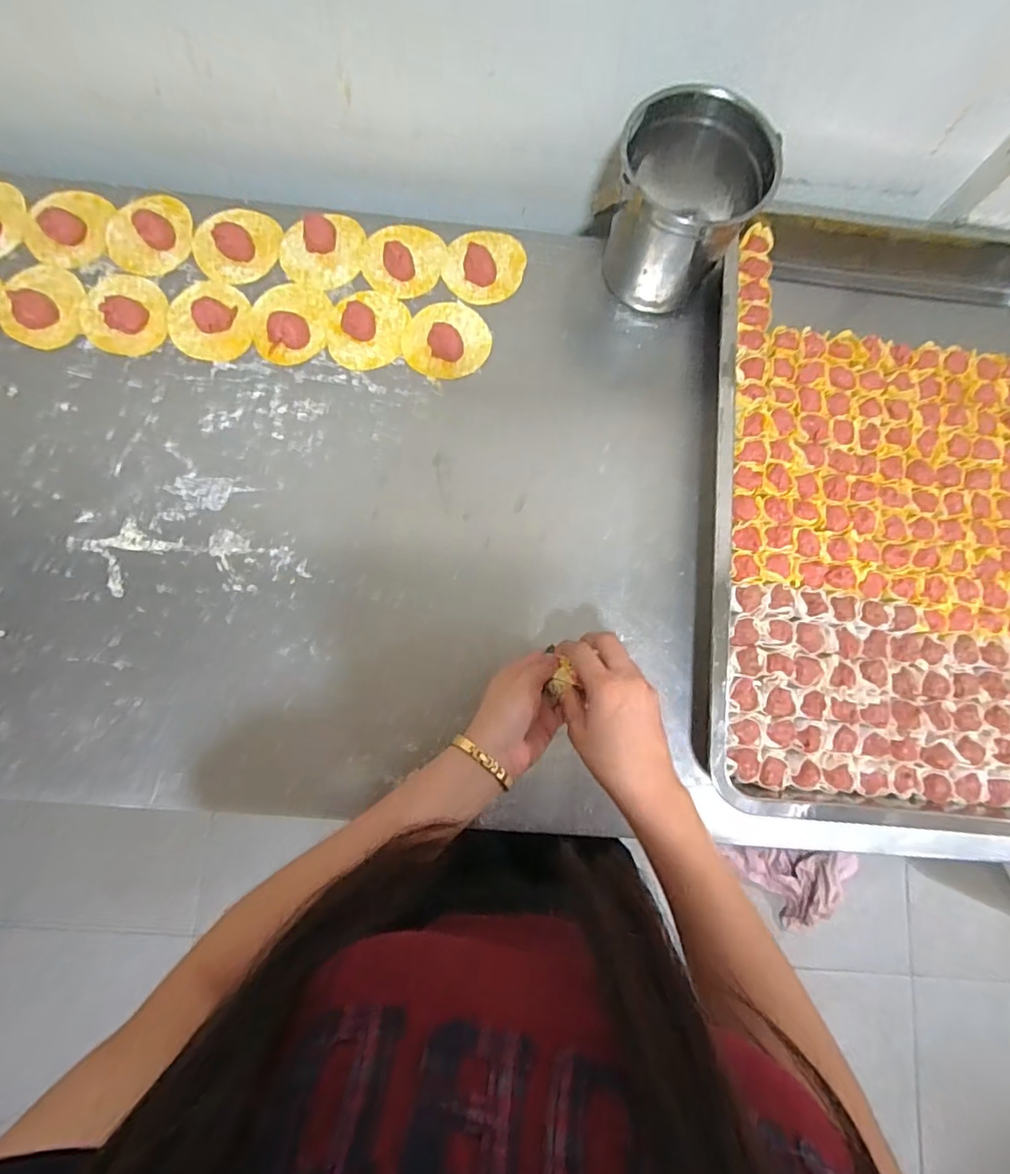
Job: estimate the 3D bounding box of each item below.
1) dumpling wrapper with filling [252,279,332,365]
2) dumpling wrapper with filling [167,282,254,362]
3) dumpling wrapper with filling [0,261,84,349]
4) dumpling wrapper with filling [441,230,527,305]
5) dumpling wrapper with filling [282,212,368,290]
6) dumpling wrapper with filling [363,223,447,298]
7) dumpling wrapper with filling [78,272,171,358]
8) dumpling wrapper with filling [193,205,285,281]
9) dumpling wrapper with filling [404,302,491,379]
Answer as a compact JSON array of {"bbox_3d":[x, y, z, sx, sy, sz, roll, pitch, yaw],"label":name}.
[{"bbox_3d":[-0.214,-0.268,0.545,0.075,0.017,0.089,-5,82,-5],"label":"dumpling wrapper with filling"},{"bbox_3d":[-0.294,-0.266,0.543,0.077,0.011,0.089,-7,82,-5],"label":"dumpling wrapper with filling"},{"bbox_3d":[-0.451,-0.275,0.535,0.071,0.008,0.082,19,81,-1],"label":"dumpling wrapper with filling"},{"bbox_3d":[-0.021,-0.339,0.565,0.082,0.023,0.086,1,82,-4],"label":"dumpling wrapper with filling"},{"bbox_3d":[-0.185,-0.346,0.563,0.087,0.014,0.076,-18,83,-7],"label":"dumpling wrapper with filling"},{"bbox_3d":[-0.104,-0.343,0.564,0.079,0.026,0.087,9,81,-3],"label":"dumpling wrapper with filling"},{"bbox_3d":[-0.374,-0.270,0.539,0.083,0.020,0.080,1,82,-4],"label":"dumpling wrapper with filling"},{"bbox_3d":[-0.271,-0.352,0.556,0.088,0.013,0.070,-42,86,-9],"label":"dumpling wrapper with filling"},{"bbox_3d":[-0.059,-0.252,0.554,0.082,0.015,0.082,1,82,-4],"label":"dumpling wrapper with filling"}]

